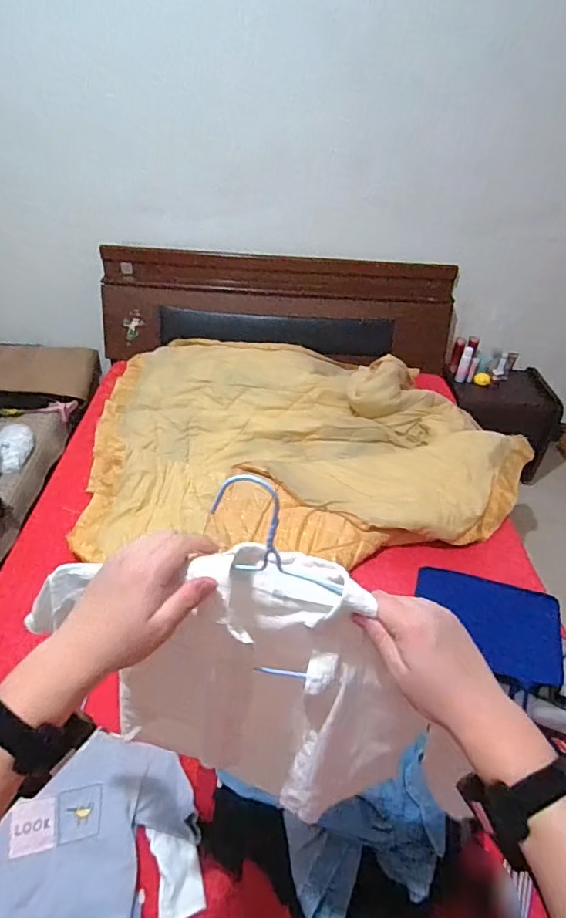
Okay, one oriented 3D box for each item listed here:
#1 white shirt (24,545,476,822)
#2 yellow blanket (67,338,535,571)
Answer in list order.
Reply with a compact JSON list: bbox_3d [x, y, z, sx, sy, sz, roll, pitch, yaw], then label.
[{"bbox_3d":[-0.052,0.228,0.564,0.329,0.333,0.105,13,40,11],"label":"white shirt"},{"bbox_3d":[0.059,-0.149,1.854,1.411,0.182,1.177,0,40,-6],"label":"yellow blanket"}]

